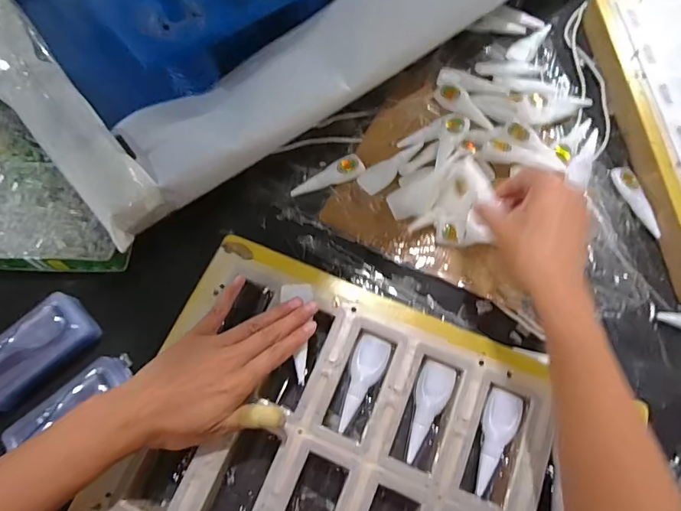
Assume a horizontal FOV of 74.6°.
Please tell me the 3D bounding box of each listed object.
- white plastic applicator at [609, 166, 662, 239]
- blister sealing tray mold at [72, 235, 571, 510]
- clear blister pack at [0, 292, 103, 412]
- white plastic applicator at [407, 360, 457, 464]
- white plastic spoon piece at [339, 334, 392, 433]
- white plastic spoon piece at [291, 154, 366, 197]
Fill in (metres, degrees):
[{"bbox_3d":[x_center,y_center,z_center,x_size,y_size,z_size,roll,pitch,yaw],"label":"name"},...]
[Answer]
[{"bbox_3d":[0.333,-0.061,0.499,0.020,0.011,0.088,-19,69,-8],"label":"white plastic applicator"},{"bbox_3d":[0.017,0.175,0.385,0.387,0.037,0.274,21,69,8],"label":"blister sealing tray mold"},{"bbox_3d":[-0.289,0.089,0.416,0.111,0.028,0.056,-42,74,-16],"label":"clear blister pack"},{"bbox_3d":[0.075,0.136,0.394,0.030,0.004,0.085,21,69,8],"label":"white plastic applicator"},{"bbox_3d":[0.020,0.114,0.401,0.031,0.006,0.085,19,69,7],"label":"white plastic spoon piece"},{"bbox_3d":[-0.013,-0.085,0.502,0.086,0.006,0.027,-32,90,-6],"label":"white plastic spoon piece"}]

